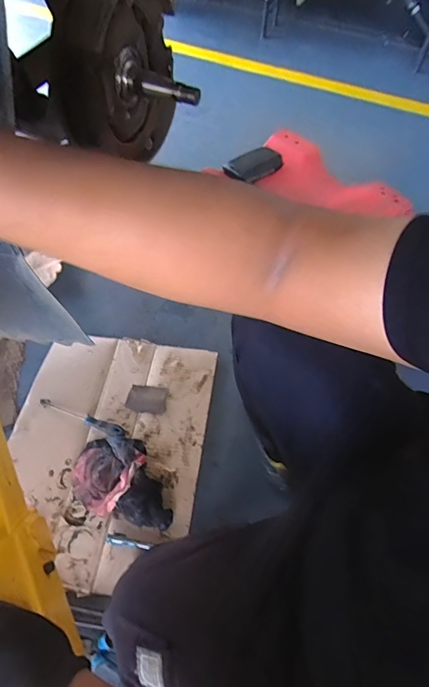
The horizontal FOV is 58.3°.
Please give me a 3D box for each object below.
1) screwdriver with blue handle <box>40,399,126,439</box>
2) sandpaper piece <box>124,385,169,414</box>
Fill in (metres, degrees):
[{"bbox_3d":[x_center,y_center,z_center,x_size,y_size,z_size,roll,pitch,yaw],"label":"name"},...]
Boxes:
[{"bbox_3d":[-0.310,0.176,0.911,0.219,0.021,0.030,21,59,9],"label":"screwdriver with blue handle"},{"bbox_3d":[-0.166,0.135,0.950,0.097,0.011,0.070,11,58,3],"label":"sandpaper piece"}]

